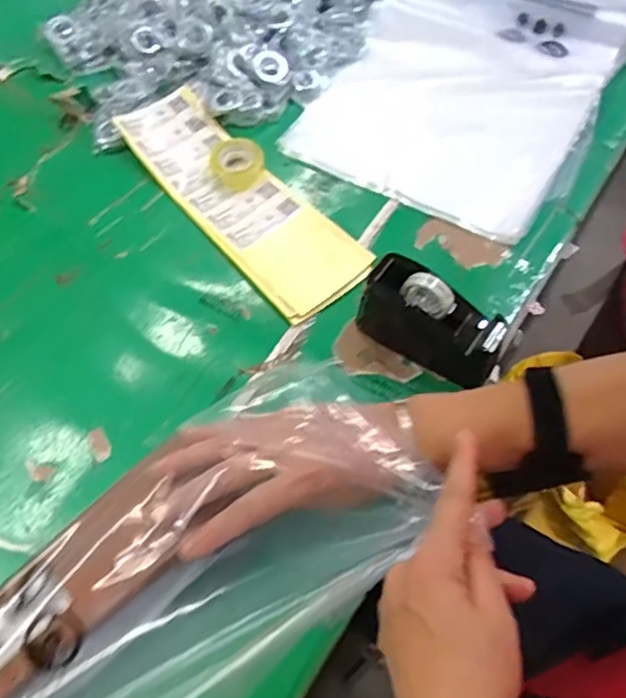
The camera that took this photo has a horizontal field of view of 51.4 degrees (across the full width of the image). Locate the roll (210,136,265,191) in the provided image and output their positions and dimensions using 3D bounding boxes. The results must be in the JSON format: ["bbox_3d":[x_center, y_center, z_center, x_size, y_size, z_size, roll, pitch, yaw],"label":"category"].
[{"bbox_3d":[-0.074,-0.182,0.639,0.051,0.023,0.050,-1,59,2],"label":"roll"}]

